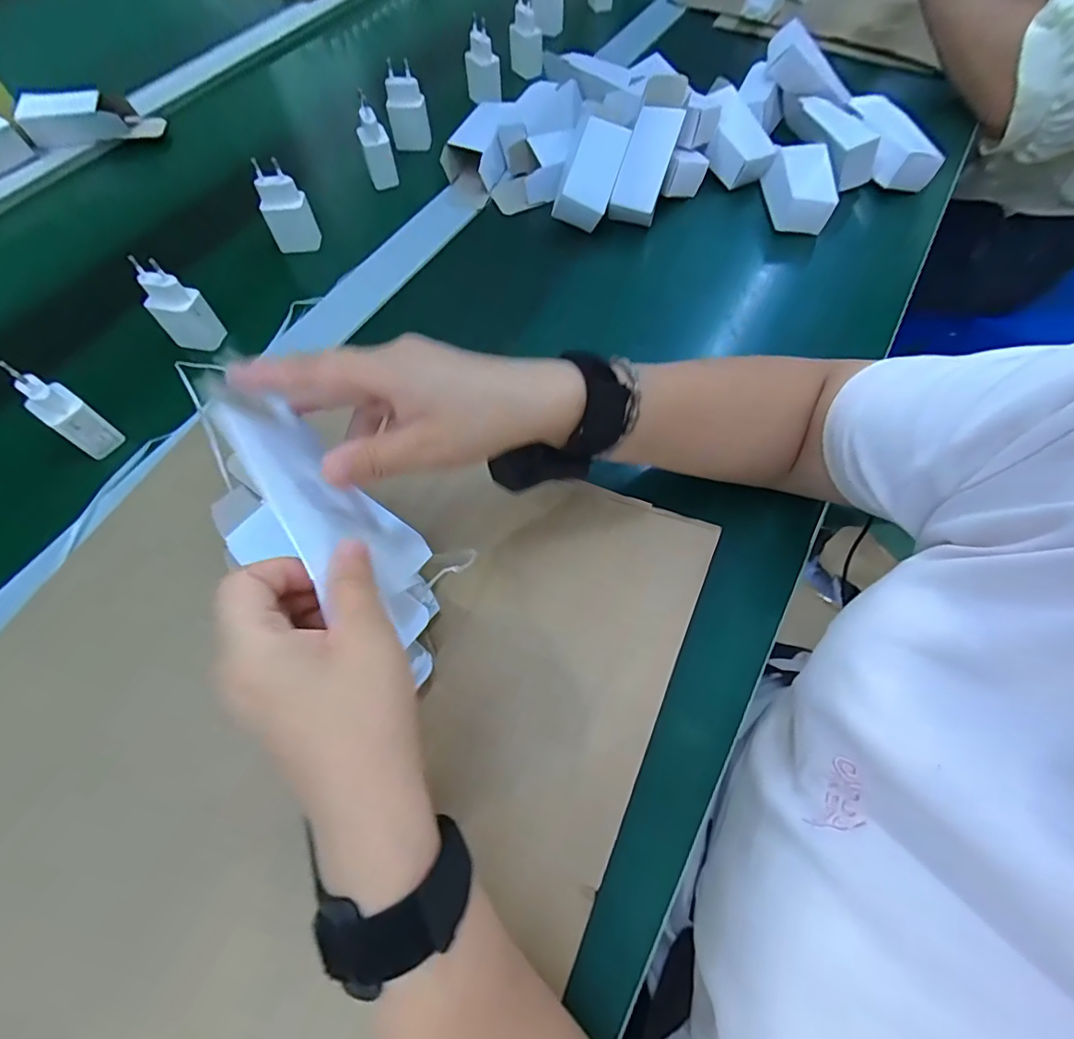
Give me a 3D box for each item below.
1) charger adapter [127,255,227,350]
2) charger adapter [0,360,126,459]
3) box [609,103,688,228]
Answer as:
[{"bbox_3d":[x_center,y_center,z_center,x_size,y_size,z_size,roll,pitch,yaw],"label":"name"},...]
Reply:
[{"bbox_3d":[-0.299,-0.179,0.435,0.041,0.074,0.023,11,62,4],"label":"charger adapter"},{"bbox_3d":[-0.350,-0.080,0.385,0.031,0.073,0.028,34,66,15],"label":"charger adapter"},{"bbox_3d":[0.103,-0.332,0.486,0.042,0.029,0.093,22,101,13],"label":"box"}]

